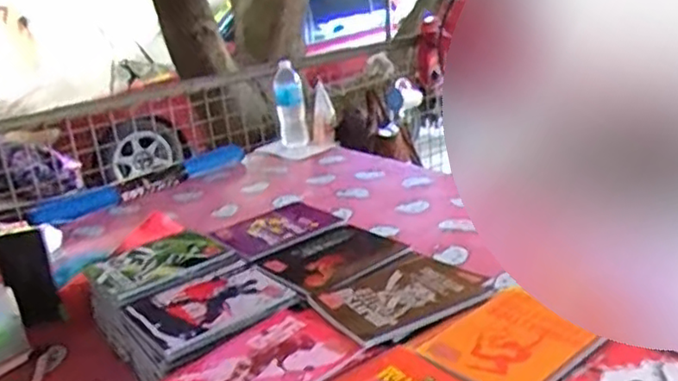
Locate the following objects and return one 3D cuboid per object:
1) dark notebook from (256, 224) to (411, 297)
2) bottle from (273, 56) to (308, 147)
[{"bbox_3d":[-0.013,0.100,1.018,0.180,0.009,0.171,-21,25,-33],"label":"dark notebook"},{"bbox_3d":[-0.141,-0.240,1.935,0.084,0.236,0.092,-7,20,-4],"label":"bottle"}]

